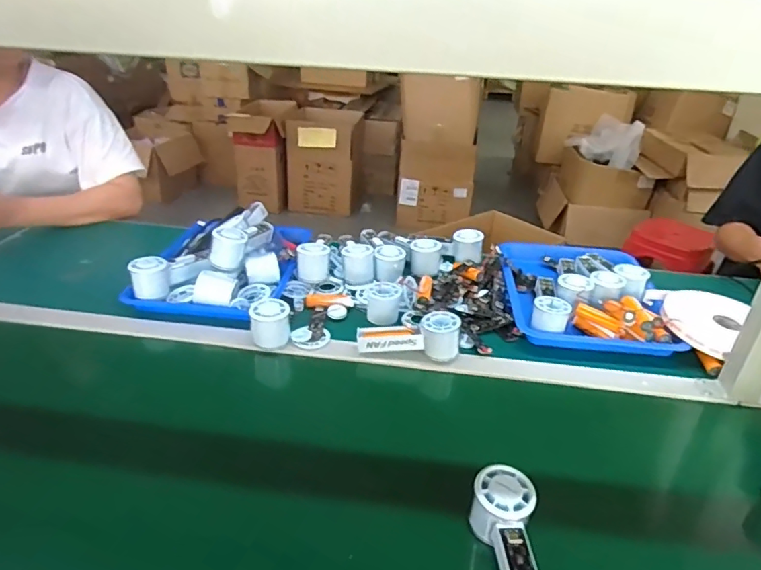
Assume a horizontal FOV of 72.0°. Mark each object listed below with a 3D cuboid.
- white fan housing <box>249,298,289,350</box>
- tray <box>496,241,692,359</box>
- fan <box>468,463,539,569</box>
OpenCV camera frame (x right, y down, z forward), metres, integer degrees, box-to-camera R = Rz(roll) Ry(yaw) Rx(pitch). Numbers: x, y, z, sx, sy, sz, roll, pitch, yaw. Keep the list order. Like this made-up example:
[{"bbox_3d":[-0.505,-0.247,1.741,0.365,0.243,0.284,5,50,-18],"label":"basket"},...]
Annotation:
[{"bbox_3d":[-0.165,0.057,0.786,0.057,0.058,0.047,-2,30,-10],"label":"white fan housing"},{"bbox_3d":[0.348,-0.001,0.921,0.251,0.068,0.316,5,29,3],"label":"tray"},{"bbox_3d":[0.117,0.245,0.478,0.055,0.057,0.151,4,29,2],"label":"fan"}]

